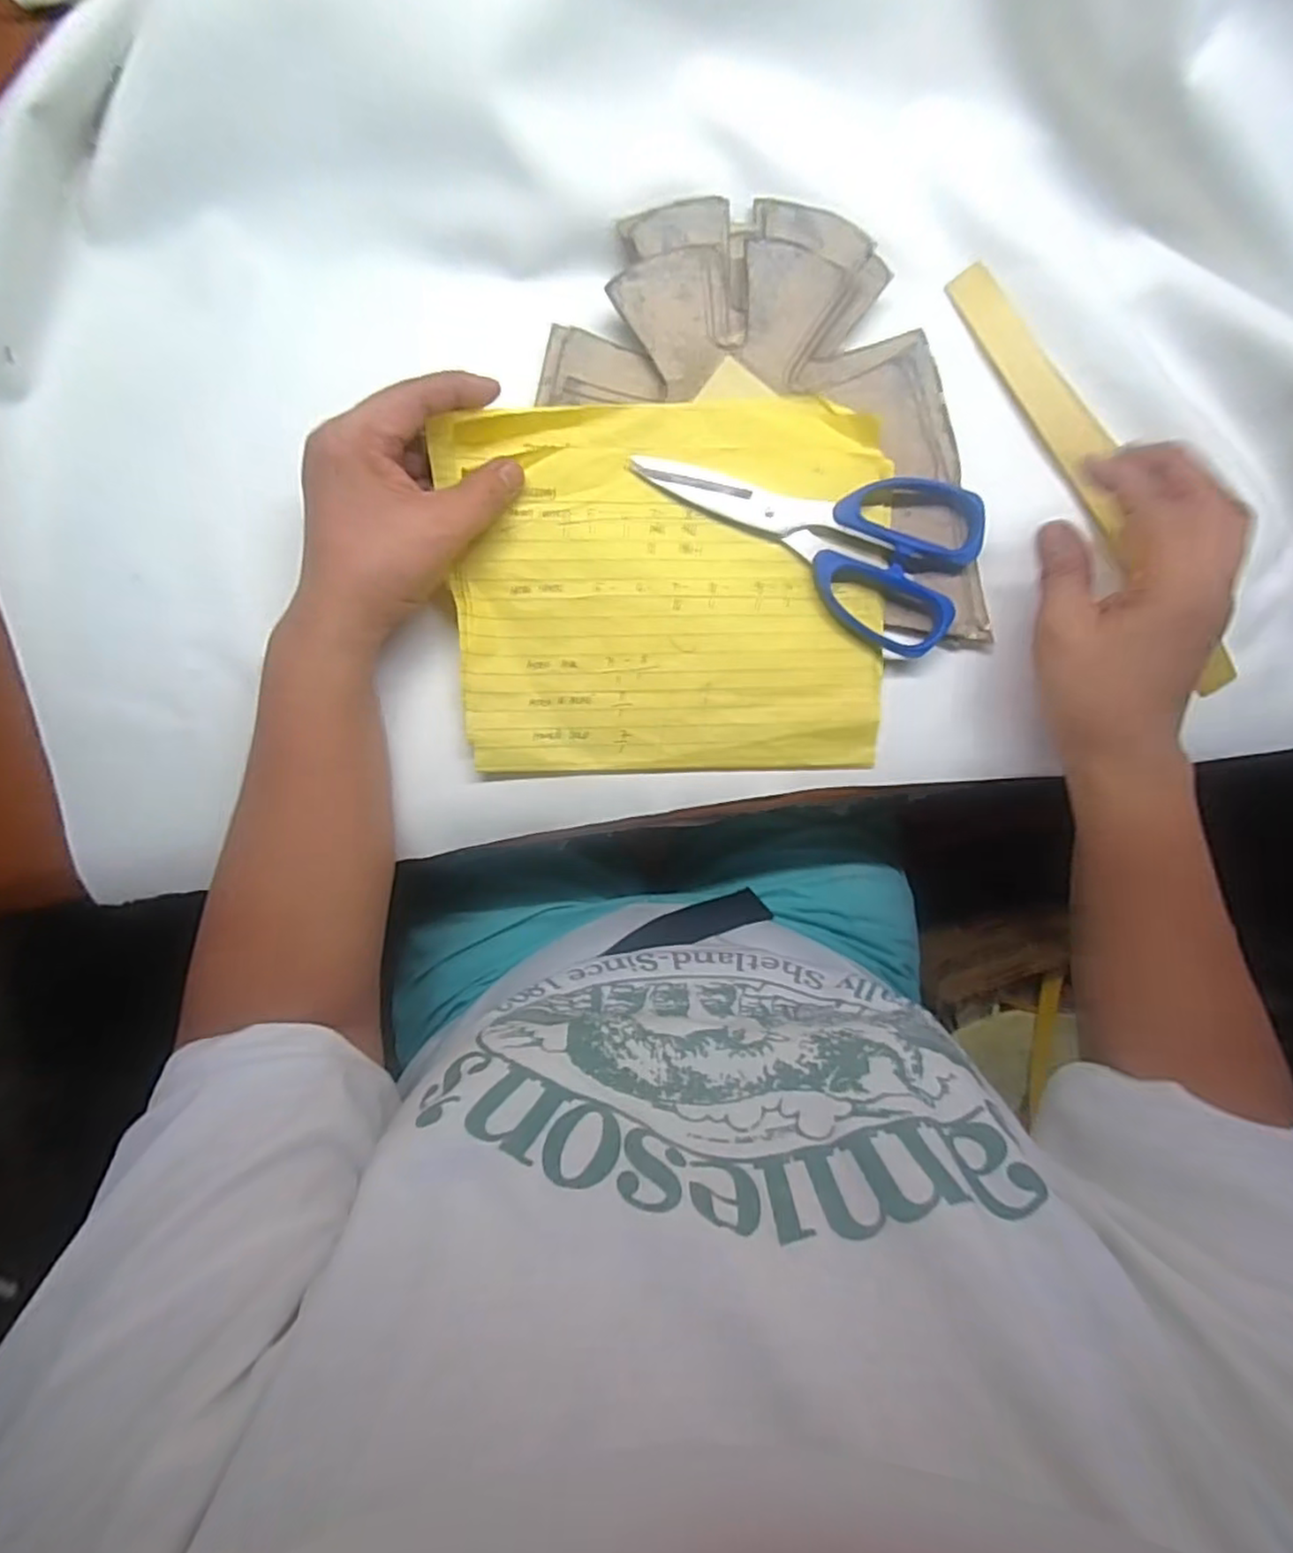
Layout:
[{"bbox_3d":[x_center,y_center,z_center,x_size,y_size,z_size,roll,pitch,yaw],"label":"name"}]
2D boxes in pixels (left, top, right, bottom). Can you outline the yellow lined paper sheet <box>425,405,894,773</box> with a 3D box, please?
[{"bbox_3d":[0.015,-0.096,0.346,0.220,0.025,0.184,-2,94,-3],"label":"yellow lined paper sheet"}]

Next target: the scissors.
[{"bbox_3d":[0.091,-0.141,0.345,0.178,0.008,0.085,32,92,-4],"label":"scissors"}]

